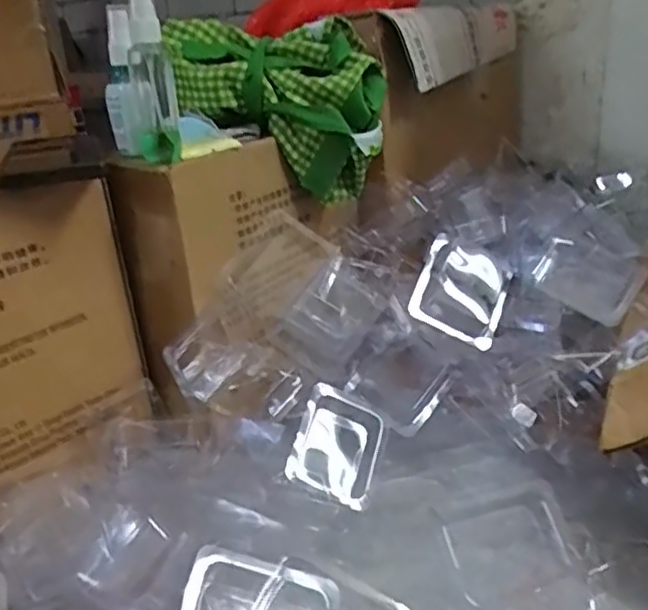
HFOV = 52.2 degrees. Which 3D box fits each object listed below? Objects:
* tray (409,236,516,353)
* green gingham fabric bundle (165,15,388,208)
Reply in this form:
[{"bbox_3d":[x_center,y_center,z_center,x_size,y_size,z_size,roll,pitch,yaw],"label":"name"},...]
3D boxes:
[{"bbox_3d":[0.117,-0.010,0.561,0.077,0.023,0.086,28,66,-6],"label":"tray"},{"bbox_3d":[-0.042,-0.183,0.637,0.192,0.158,0.086,-8,22,-8],"label":"green gingham fabric bundle"}]

